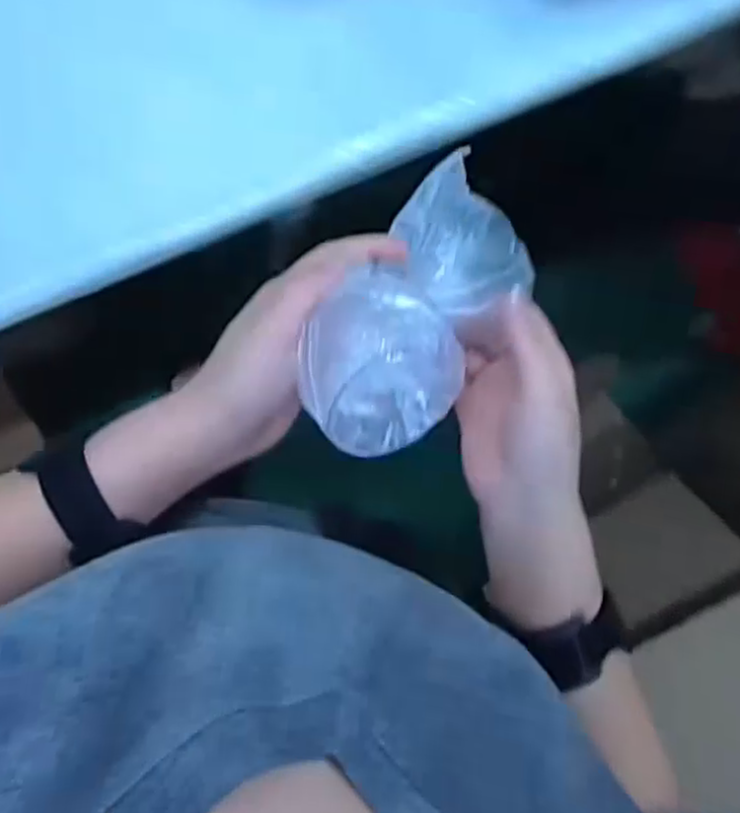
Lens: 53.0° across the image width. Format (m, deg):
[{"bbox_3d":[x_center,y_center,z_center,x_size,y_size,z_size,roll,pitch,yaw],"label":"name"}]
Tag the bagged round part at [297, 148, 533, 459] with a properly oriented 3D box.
[{"bbox_3d":[0.026,-0.044,0.332,0.069,0.049,0.135,39,65,-9],"label":"bagged round part"}]

